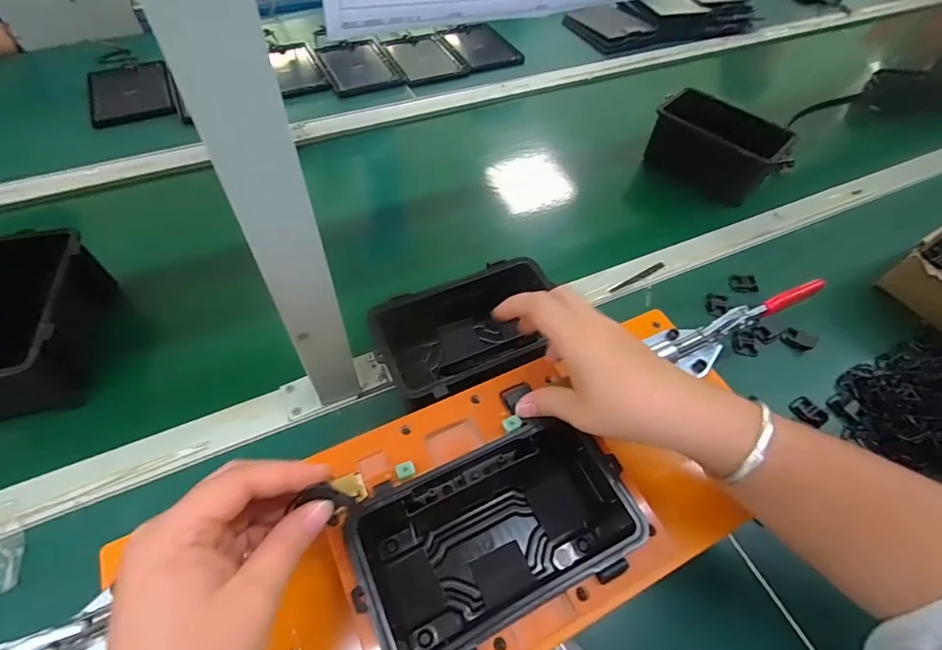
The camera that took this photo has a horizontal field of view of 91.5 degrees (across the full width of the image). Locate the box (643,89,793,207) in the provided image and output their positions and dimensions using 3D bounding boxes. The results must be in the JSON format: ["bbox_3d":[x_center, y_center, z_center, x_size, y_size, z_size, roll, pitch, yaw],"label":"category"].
[{"bbox_3d":[0.345,-0.253,0.648,0.076,0.082,0.173,-35,64,-24],"label":"box"}]

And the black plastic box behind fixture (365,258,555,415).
[{"bbox_3d":[0.001,0.026,0.454,0.172,0.105,0.114,-20,58,-16],"label":"black plastic box behind fixture"}]

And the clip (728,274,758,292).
[{"bbox_3d":[0.338,-0.053,0.571,0.027,0.017,0.028,-2,55,-5],"label":"clip"}]

